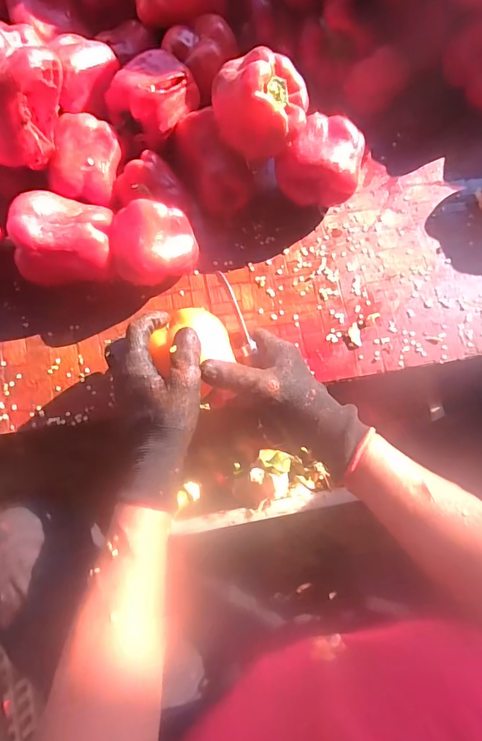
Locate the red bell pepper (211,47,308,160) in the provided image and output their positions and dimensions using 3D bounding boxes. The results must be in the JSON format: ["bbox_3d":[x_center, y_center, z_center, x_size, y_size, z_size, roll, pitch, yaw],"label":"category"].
[{"bbox_3d":[0.018,-0.255,0.414,0.092,0.067,0.073,6,75,1],"label":"red bell pepper"}]

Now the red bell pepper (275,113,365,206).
[{"bbox_3d":[0.090,-0.214,0.462,0.075,0.077,0.082,0,76,0],"label":"red bell pepper"}]

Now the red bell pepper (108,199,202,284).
[{"bbox_3d":[-0.088,-0.126,0.445,0.082,0.069,0.068,-10,76,-3],"label":"red bell pepper"}]

